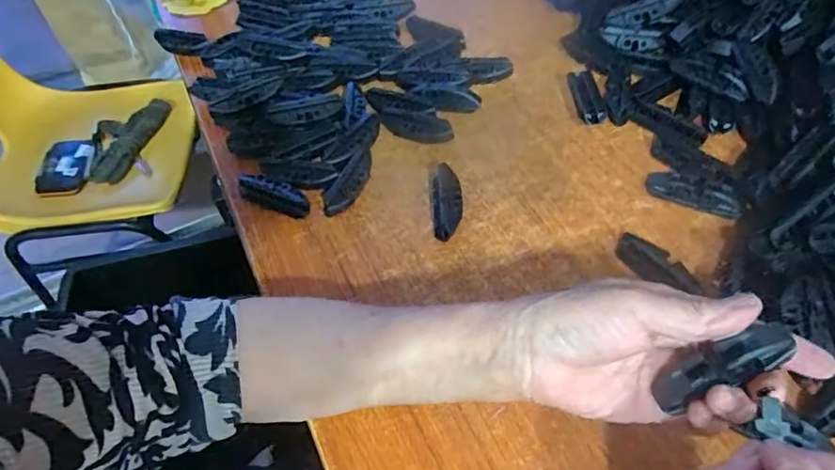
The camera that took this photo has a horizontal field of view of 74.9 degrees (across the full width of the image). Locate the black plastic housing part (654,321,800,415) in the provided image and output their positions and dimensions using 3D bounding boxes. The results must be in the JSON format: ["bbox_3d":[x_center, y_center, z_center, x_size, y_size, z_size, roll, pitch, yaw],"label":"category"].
[{"bbox_3d":[0.155,0.066,0.278,0.067,0.011,0.018,-34,54,14],"label":"black plastic housing part"}]

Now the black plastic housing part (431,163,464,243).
[{"bbox_3d":[0.024,-0.027,0.447,0.025,0.020,0.072,-4,54,1],"label":"black plastic housing part"}]

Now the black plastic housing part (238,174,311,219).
[{"bbox_3d":[-0.122,-0.034,0.463,0.068,0.019,0.019,19,57,17],"label":"black plastic housing part"}]

